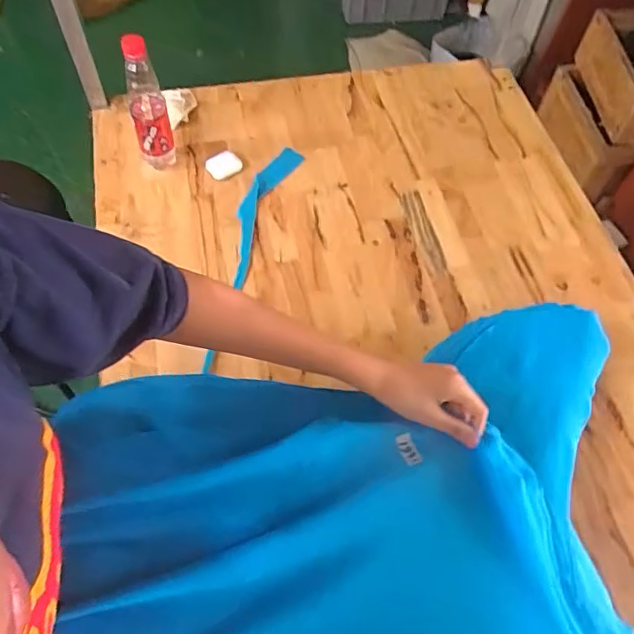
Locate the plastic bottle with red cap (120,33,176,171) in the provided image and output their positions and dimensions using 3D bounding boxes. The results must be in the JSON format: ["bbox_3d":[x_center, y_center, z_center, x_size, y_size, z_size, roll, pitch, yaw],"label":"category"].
[{"bbox_3d":[-0.251,-0.311,0.828,0.054,0.218,0.052,-17,62,-12],"label":"plastic bottle with red cap"}]

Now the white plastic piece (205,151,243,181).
[{"bbox_3d":[-0.152,-0.249,0.911,0.055,0.027,0.031,-18,62,-13],"label":"white plastic piece"}]

